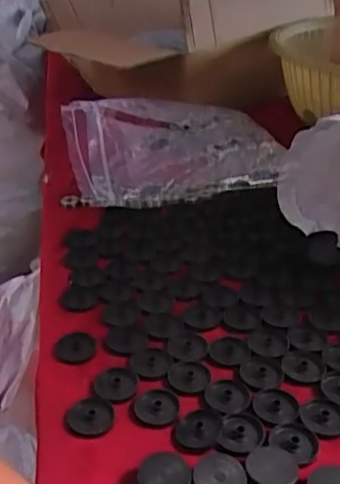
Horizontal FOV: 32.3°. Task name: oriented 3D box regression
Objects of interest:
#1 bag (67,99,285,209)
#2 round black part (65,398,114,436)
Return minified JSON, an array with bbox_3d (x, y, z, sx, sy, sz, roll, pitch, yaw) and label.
[{"bbox_3d":[-0.002,-0.133,0.763,0.267,0.079,0.219,-5,33,-6],"label":"bag"},{"bbox_3d":[-0.058,0.125,0.424,0.033,0.004,0.031,-1,33,0],"label":"round black part"}]

